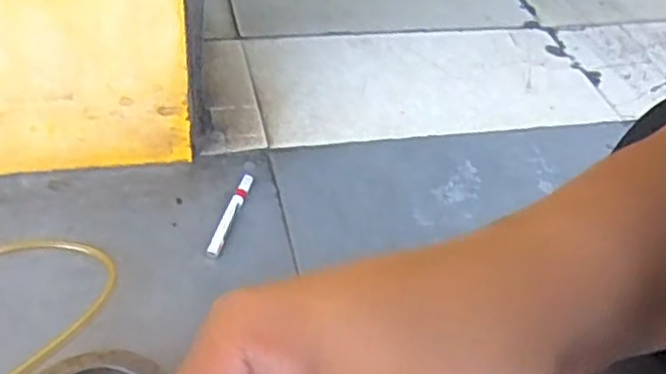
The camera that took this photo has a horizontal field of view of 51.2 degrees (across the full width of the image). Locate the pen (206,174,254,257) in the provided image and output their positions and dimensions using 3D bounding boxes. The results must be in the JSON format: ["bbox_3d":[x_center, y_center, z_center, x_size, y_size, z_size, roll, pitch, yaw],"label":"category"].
[{"bbox_3d":[-0.136,0.035,0.934,0.017,0.012,0.142,14,43,6],"label":"pen"}]

